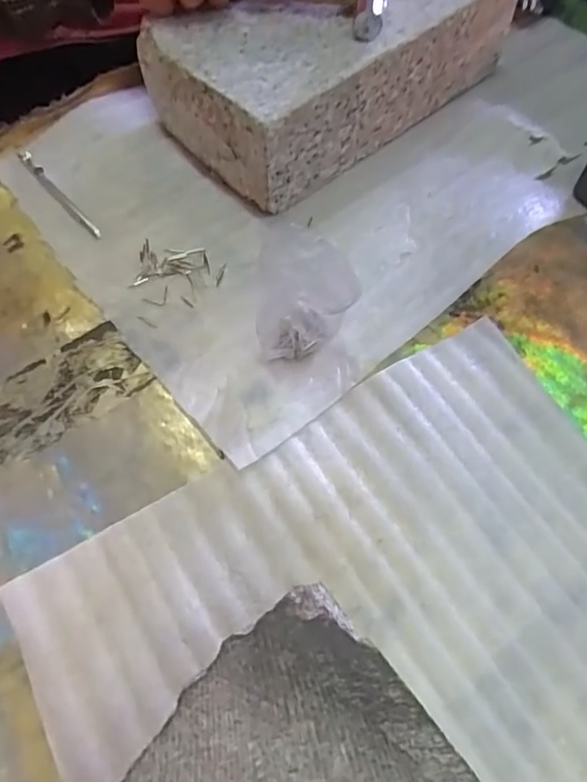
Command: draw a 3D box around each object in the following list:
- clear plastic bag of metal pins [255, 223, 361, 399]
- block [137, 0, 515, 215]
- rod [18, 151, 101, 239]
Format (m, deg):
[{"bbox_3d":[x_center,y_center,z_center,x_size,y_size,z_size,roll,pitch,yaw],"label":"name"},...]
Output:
[{"bbox_3d":[0.007,-0.038,0.327,0.056,0.074,0.054,6,63,4],"label":"clear plastic bag of metal pins"},{"bbox_3d":[0.030,-0.252,0.430,0.249,0.081,0.137,-38,69,-17],"label":"block"},{"bbox_3d":[-0.169,-0.142,0.417,0.008,0.008,0.100,-38,69,-17],"label":"rod"}]

